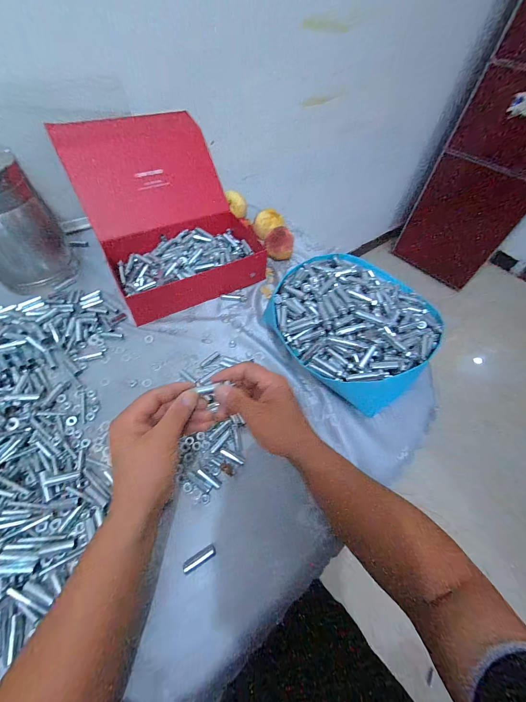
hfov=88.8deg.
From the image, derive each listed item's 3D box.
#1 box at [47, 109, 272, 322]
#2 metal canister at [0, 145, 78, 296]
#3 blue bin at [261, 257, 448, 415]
[{"bbox_3d":[-0.204,-0.296,0.576,0.291,0.214,0.362,-26,61,-20],"label":"box"},{"bbox_3d":[-0.470,-0.229,0.487,0.123,0.225,0.127,8,56,1],"label":"metal canister"},{"bbox_3d":[0.155,-0.048,0.483,0.252,0.131,0.274,-29,62,-21],"label":"blue bin"}]

